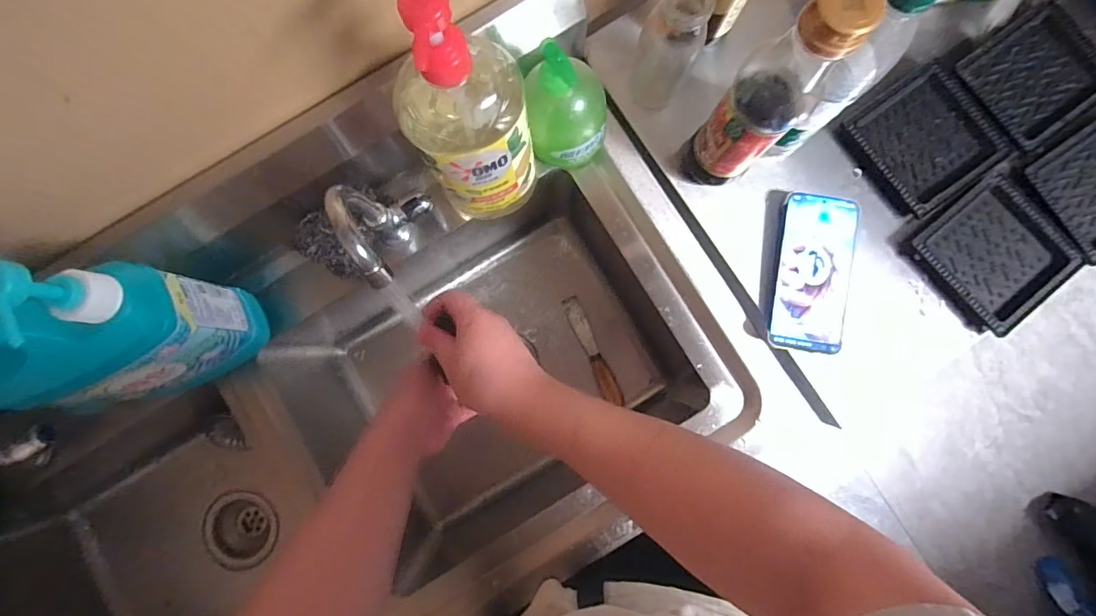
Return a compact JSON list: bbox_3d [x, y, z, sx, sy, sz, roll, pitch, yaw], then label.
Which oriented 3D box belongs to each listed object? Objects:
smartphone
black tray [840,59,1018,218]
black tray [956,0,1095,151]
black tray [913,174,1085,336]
[{"bbox_3d":[0.279,-0.037,0.506,0.074,0.009,0.164,10,86,1],"label":"smartphone"},{"bbox_3d":[0.413,-0.184,0.524,0.138,0.015,0.132,-34,86,-2],"label":"black tray"},{"bbox_3d":[0.537,-0.255,0.528,0.140,0.013,0.123,-35,86,-2],"label":"black tray"},{"bbox_3d":[0.478,-0.055,0.514,0.136,0.024,0.134,-37,86,-2],"label":"black tray"}]

